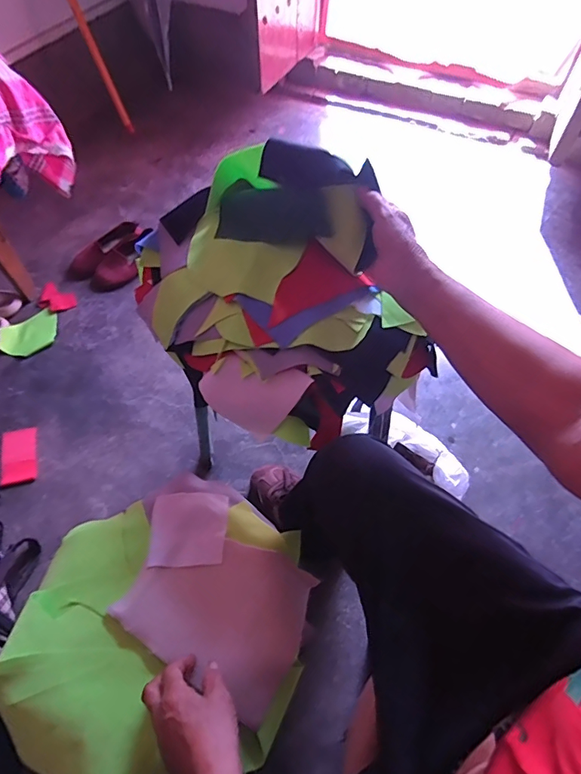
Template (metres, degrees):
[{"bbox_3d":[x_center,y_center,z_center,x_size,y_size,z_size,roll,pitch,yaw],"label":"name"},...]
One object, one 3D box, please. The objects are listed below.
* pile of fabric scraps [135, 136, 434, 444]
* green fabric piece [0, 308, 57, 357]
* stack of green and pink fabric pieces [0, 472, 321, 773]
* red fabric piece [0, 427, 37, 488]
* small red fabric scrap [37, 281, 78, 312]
[{"bbox_3d":[-0.040,-0.124,0.531,0.214,0.217,0.341,-39,65,-24],"label":"pile of fabric scraps"},{"bbox_3d":[-0.588,-0.124,1.049,0.087,0.026,0.138,33,62,19],"label":"green fabric piece"},{"bbox_3d":[-0.137,0.264,0.518,0.297,0.056,0.323,27,60,16],"label":"stack of green and pink fabric pieces"},{"bbox_3d":[-0.520,0.134,0.882,0.058,0.009,0.113,-12,57,-9],"label":"red fabric piece"},{"bbox_3d":[-0.565,-0.215,1.117,0.088,0.016,0.073,18,58,10],"label":"small red fabric scrap"}]

